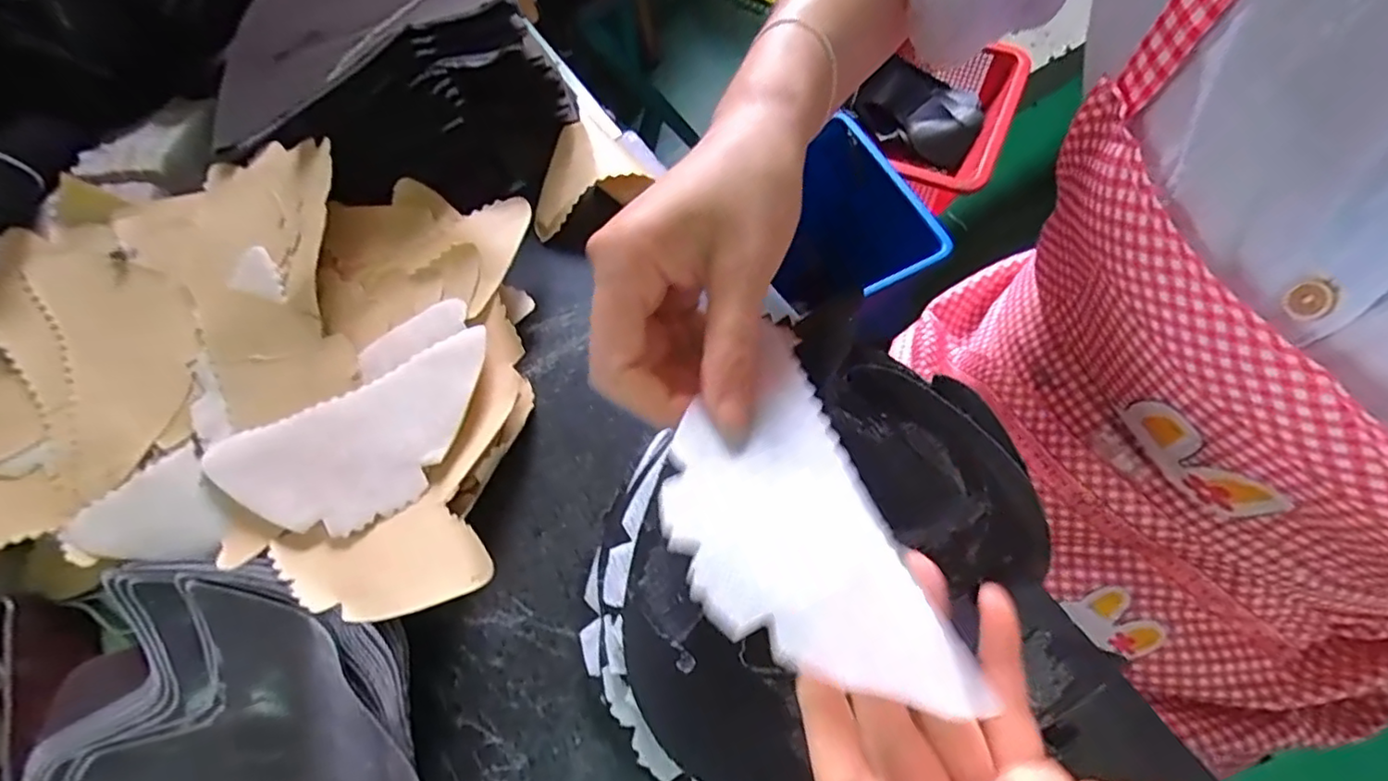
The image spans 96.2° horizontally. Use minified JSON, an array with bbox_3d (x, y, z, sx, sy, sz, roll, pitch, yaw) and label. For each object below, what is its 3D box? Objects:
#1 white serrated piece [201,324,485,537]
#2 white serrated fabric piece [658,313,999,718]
[{"bbox_3d":[-0.164,0.028,0.306,0.142,0.016,0.074,-25,65,-6],"label":"white serrated piece"},{"bbox_3d":[0.032,0.043,0.197,0.075,0.010,0.126,-13,60,-32],"label":"white serrated fabric piece"}]

